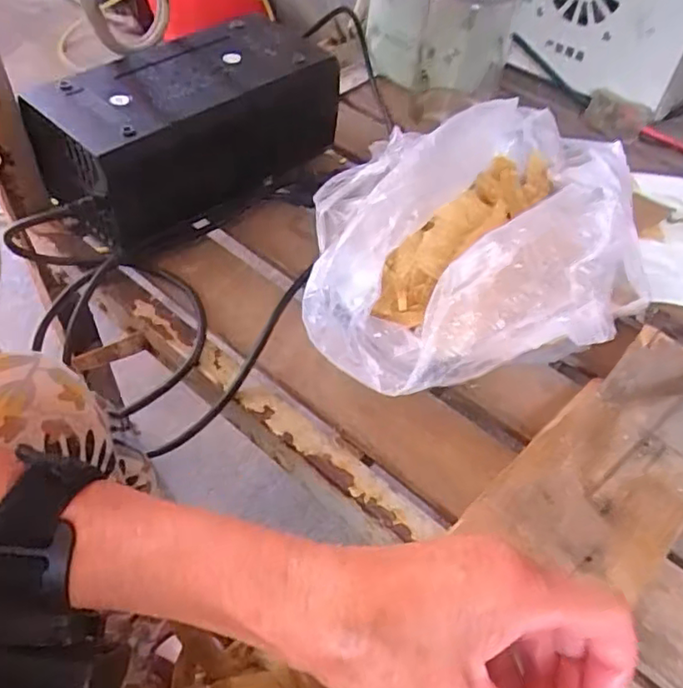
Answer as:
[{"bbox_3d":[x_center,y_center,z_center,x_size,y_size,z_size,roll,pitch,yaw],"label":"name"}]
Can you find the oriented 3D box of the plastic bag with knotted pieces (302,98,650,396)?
[{"bbox_3d":[0.076,-0.077,0.414,0.219,0.082,0.203,-11,52,-12],"label":"plastic bag with knotted pieces"}]

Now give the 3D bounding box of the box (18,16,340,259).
[{"bbox_3d":[-0.109,-0.162,0.473,0.218,0.092,0.106,-31,58,-25],"label":"box"}]

